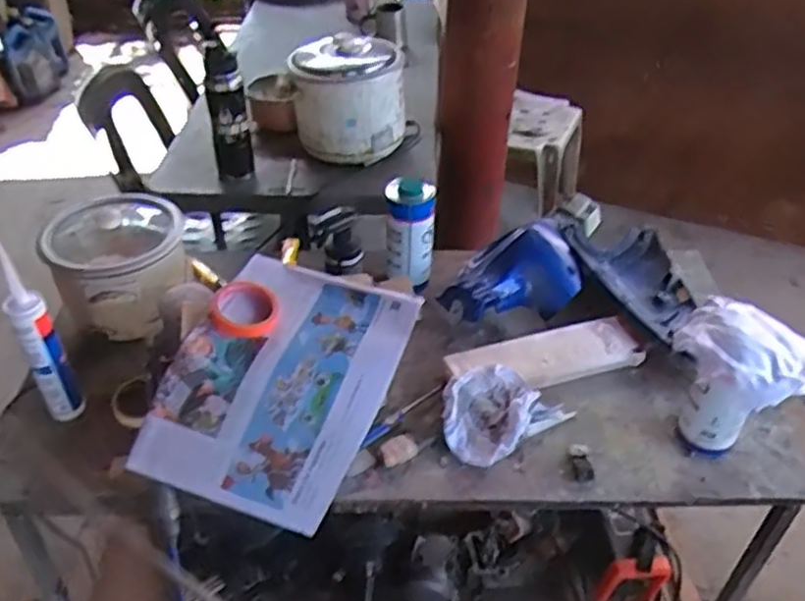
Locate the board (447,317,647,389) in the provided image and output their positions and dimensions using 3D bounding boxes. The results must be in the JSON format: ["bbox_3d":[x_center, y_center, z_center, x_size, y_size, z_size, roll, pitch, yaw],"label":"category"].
[{"bbox_3d":[0.236,0.090,1.177,0.329,0.023,0.095,-9,62,-18],"label":"board"}]

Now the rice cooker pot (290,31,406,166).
[{"bbox_3d":[-0.112,-0.422,1.498,0.232,0.192,0.206,-4,41,-4],"label":"rice cooker pot"}]

